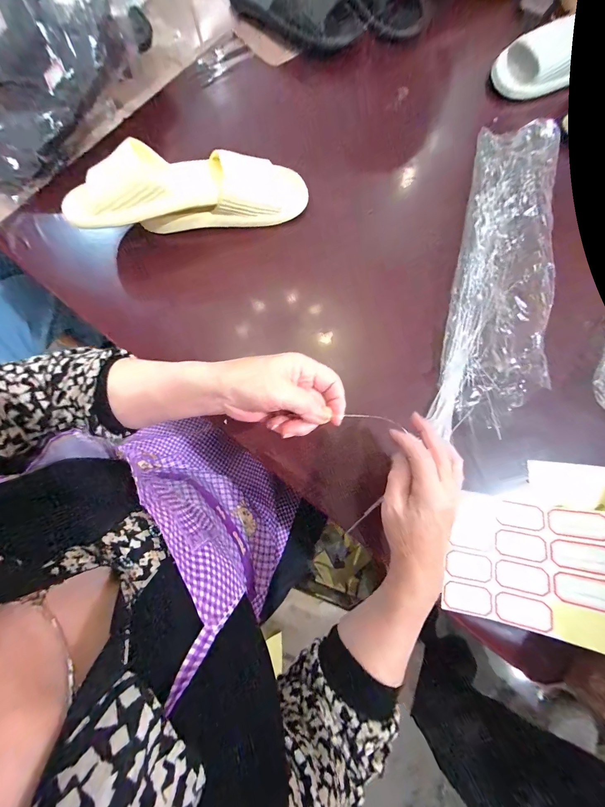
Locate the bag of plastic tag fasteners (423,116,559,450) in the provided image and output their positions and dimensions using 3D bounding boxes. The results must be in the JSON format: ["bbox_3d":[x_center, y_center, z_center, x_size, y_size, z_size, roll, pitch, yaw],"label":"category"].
[{"bbox_3d":[0.289,-0.199,0.426,0.120,0.048,0.504,13,78,14],"label":"bag of plastic tag fasteners"}]

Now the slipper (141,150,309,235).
[{"bbox_3d":[-0.116,-0.320,0.456,0.236,0.047,0.090,-9,78,-3],"label":"slipper"}]

